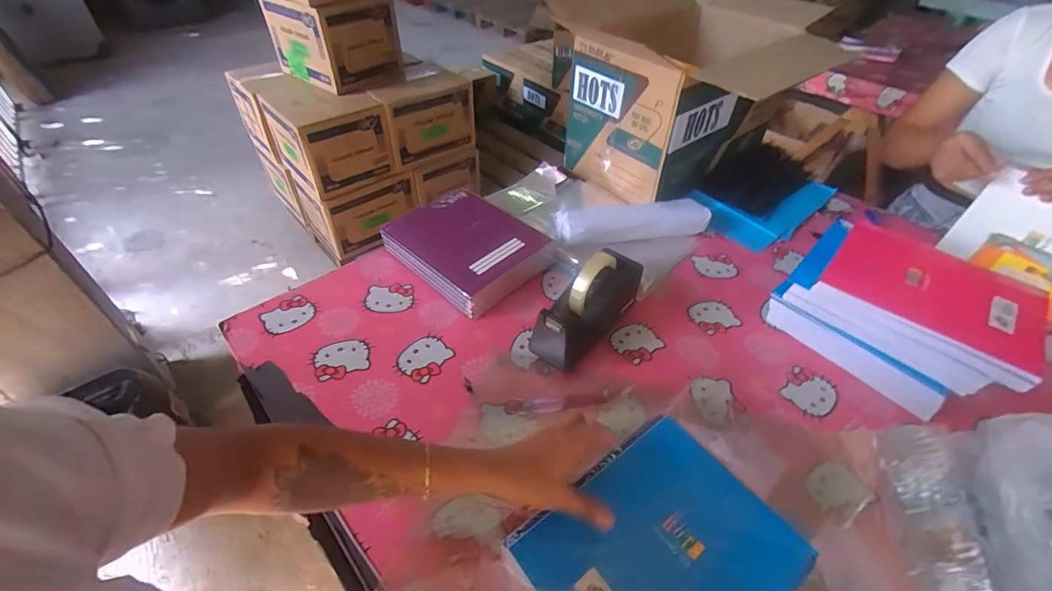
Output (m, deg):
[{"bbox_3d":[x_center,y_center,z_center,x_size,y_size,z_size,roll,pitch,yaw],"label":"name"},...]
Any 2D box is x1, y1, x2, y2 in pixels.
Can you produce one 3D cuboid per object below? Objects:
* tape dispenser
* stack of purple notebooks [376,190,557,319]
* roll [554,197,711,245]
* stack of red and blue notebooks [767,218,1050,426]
[{"bbox_3d":[0.094,0.013,0.694,0.075,0.128,0.210,34,52,29],"label":"tape dispenser"},{"bbox_3d":[-0.115,-0.096,0.839,0.263,0.073,0.218,34,52,29],"label":"stack of purple notebooks"},{"bbox_3d":[0.209,-0.135,0.896,0.310,0.066,0.074,-7,45,-9],"label":"roll"},{"bbox_3d":[0.559,0.028,0.689,0.191,0.147,0.281,-32,53,-30],"label":"stack of red and blue notebooks"}]

